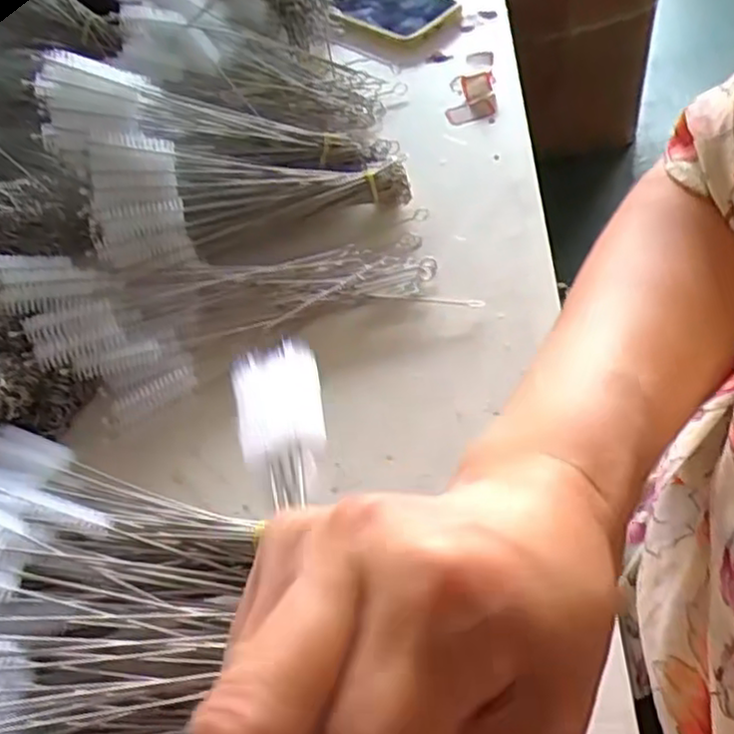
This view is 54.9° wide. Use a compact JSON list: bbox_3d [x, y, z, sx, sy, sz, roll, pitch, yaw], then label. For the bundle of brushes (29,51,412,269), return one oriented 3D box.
[{"bbox_3d":[-0.089,-0.147,0.445,0.198,0.094,0.106,-26,53,-9],"label":"bundle of brushes"}]

